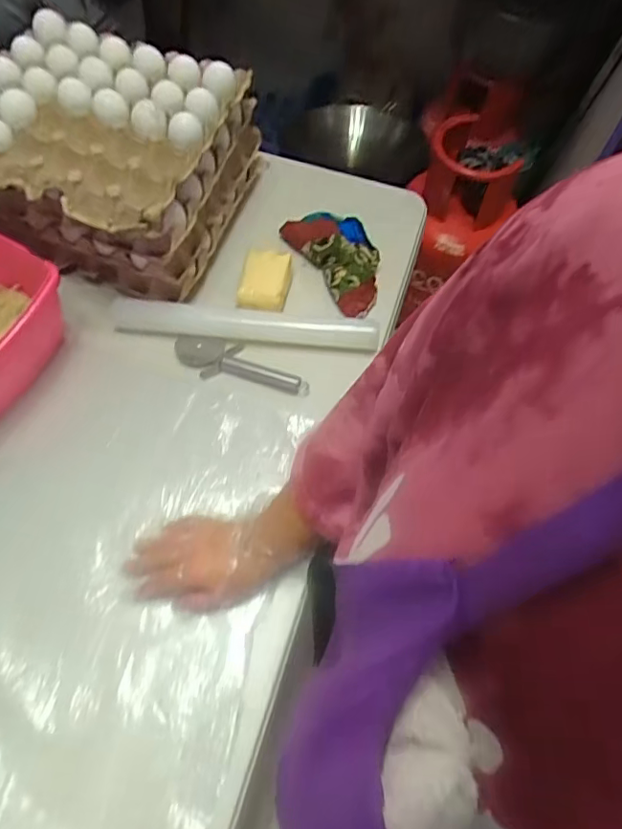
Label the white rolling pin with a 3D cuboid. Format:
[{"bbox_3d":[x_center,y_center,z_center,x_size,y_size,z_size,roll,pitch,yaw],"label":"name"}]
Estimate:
[{"bbox_3d":[-0.086,-0.119,0.699,0.339,0.028,0.039,6,63,0],"label":"white rolling pin"}]

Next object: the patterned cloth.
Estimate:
[{"bbox_3d":[0.042,-0.225,0.752,0.086,0.032,0.172,-27,67,-16],"label":"patterned cloth"}]

